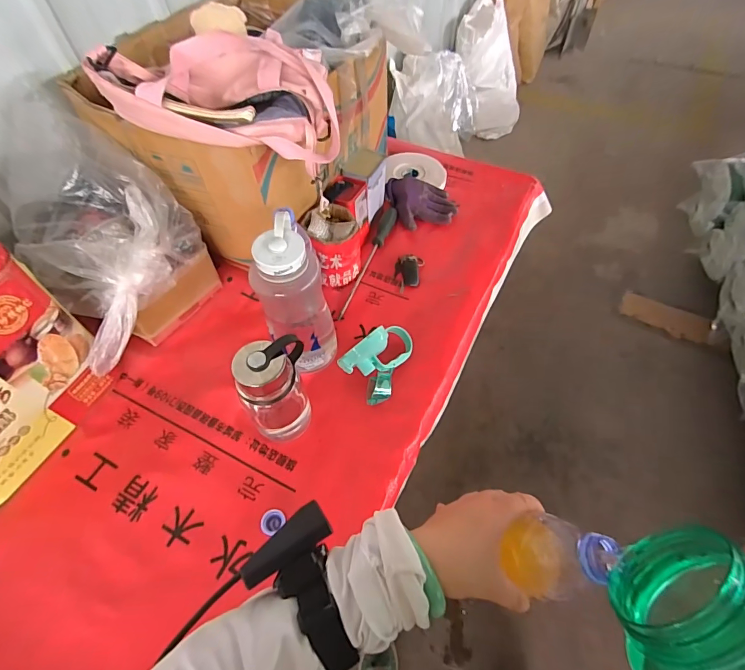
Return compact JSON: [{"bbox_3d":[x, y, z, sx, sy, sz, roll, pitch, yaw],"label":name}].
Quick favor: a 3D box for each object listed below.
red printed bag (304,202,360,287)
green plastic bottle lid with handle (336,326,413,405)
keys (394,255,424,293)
[{"bbox_3d":[-0.069,-0.163,0.756,0.096,0.133,0.085,-17,56,-10],"label":"red printed bag"},{"bbox_3d":[0.023,0.040,0.647,0.131,0.069,0.082,-38,62,-22],"label":"green plastic bottle lid with handle"},{"bbox_3d":[0.072,-0.125,0.795,0.056,0.022,0.084,2,55,3],"label":"keys"}]

